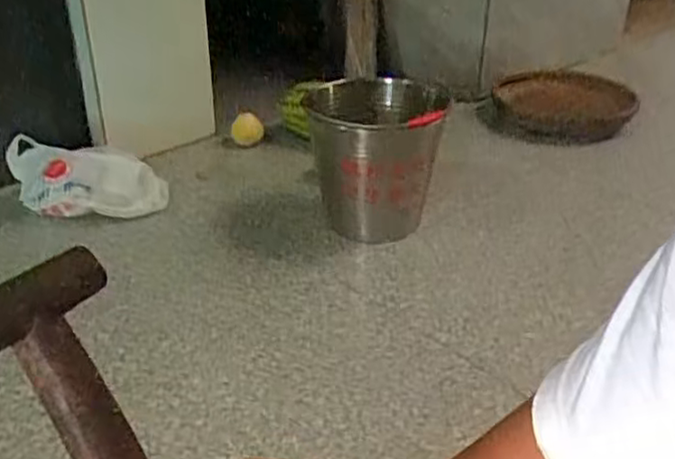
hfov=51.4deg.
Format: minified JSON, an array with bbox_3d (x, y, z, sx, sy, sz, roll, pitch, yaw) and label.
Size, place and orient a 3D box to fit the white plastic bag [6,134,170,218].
[{"bbox_3d":[-0.522,-0.094,1.449,0.305,0.158,0.110,4,30,6],"label":"white plastic bag"}]

